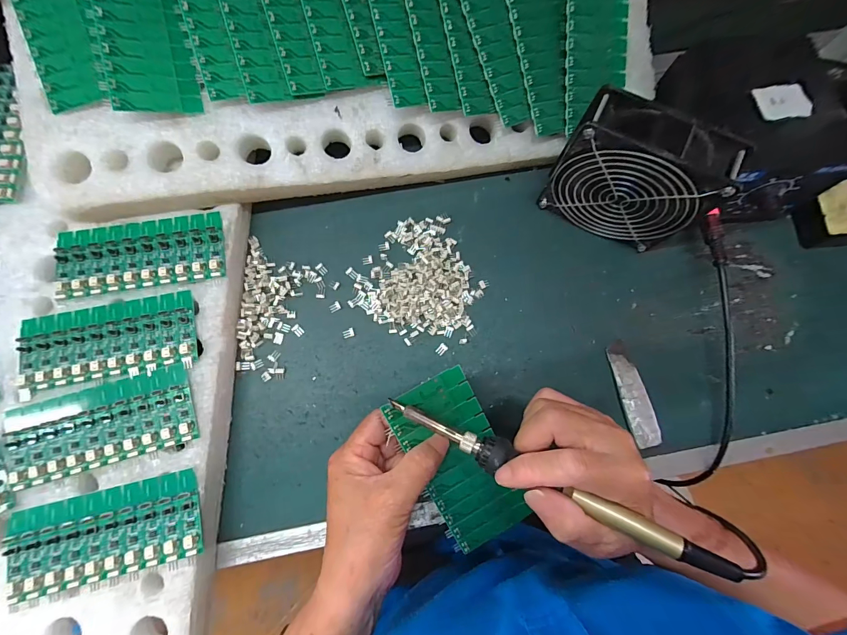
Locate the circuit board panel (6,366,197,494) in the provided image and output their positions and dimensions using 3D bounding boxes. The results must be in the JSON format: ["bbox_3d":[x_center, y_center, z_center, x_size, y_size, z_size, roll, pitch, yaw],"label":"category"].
[{"bbox_3d":[-0.255,0.085,0.293,0.138,0.009,0.061,-15,80,-5],"label":"circuit board panel"}]

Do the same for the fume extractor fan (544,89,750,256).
[{"bbox_3d":[0.177,-0.116,0.325,0.123,0.119,0.051,31,80,4],"label":"fume extractor fan"}]

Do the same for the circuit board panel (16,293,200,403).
[{"bbox_3d":[-0.262,0.020,0.312,0.137,0.005,0.064,-11,76,-5],"label":"circuit board panel"}]

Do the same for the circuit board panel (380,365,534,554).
[{"bbox_3d":[0.030,0.109,0.279,0.062,0.005,0.142,-30,103,-7],"label":"circuit board panel"}]

